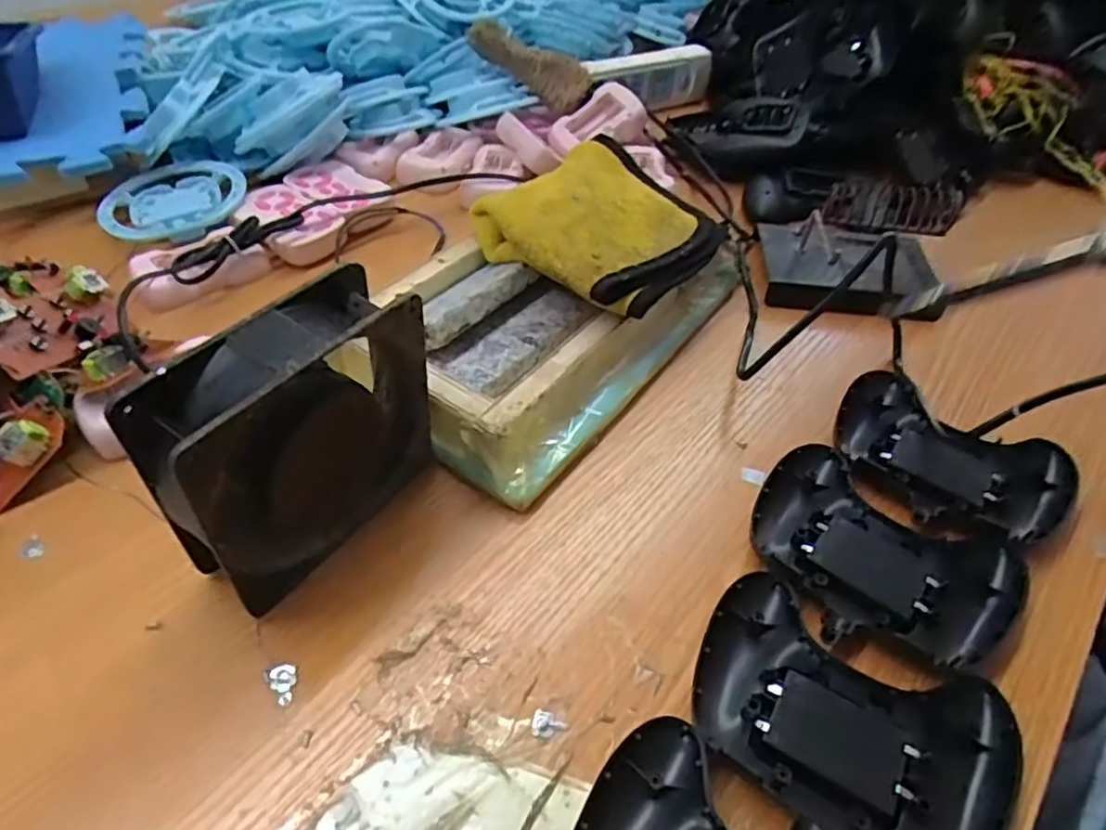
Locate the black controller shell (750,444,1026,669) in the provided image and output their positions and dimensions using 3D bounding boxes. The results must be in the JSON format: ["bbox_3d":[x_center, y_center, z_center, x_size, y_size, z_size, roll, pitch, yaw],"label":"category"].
[{"bbox_3d":[0.156,0.075,0.331,0.122,0.021,0.098,35,53,25],"label":"black controller shell"}]

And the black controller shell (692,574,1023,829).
[{"bbox_3d":[0.116,0.131,0.273,0.120,0.023,0.099,26,50,19],"label":"black controller shell"}]

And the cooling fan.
[{"bbox_3d":[-0.108,0.011,0.297,0.038,0.120,0.122,29,51,21],"label":"cooling fan"}]

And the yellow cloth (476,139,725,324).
[{"bbox_3d":[0.039,-0.132,0.450,0.154,0.032,0.137,-34,57,-31],"label":"yellow cloth"}]

